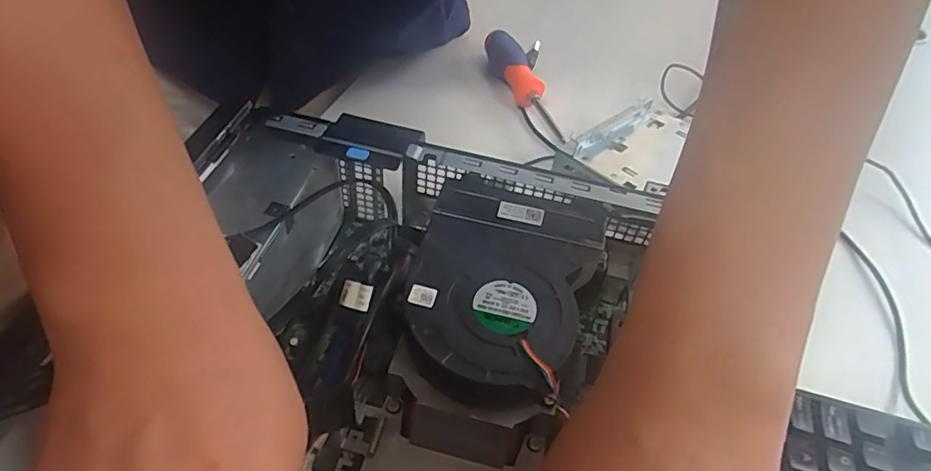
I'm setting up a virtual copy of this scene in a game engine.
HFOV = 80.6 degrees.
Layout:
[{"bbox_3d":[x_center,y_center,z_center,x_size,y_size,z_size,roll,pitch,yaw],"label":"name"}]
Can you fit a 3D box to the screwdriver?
[{"bbox_3d":[0.058,-0.139,0.512,0.025,0.037,0.144,-14,52,-18],"label":"screwdriver"}]

